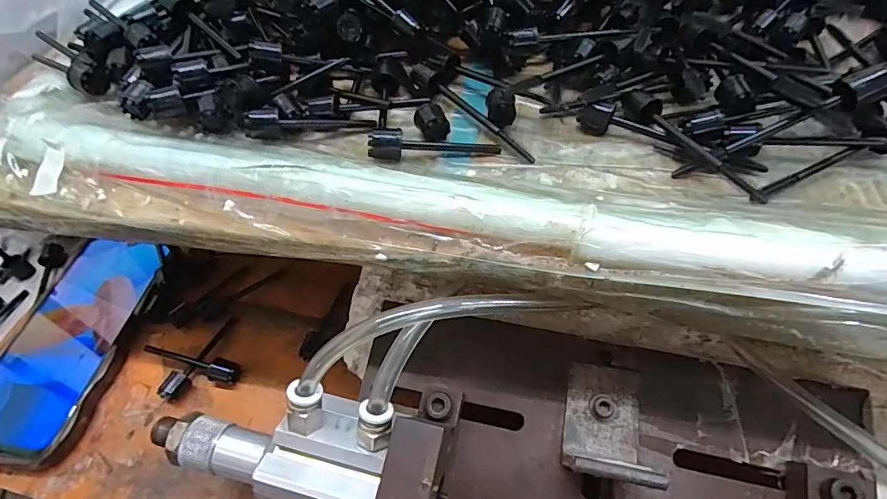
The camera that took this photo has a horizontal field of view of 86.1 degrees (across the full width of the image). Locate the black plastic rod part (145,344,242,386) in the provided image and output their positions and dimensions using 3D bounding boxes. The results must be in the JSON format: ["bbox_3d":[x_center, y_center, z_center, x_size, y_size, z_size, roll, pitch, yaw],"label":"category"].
[{"bbox_3d":[-0.165,0.072,0.312,0.065,0.015,0.013,16,55,14],"label":"black plastic rod part"}]

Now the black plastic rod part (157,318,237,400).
[{"bbox_3d":[-0.161,0.070,0.314,0.010,0.013,0.062,20,56,17],"label":"black plastic rod part"}]

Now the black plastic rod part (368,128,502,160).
[{"bbox_3d":[-0.004,-0.050,0.231,0.064,0.014,0.014,-3,50,-22],"label":"black plastic rod part"}]

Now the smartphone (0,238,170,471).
[{"bbox_3d":[-0.255,0.061,0.322,0.083,0.017,0.157,5,53,6],"label":"smartphone"}]

